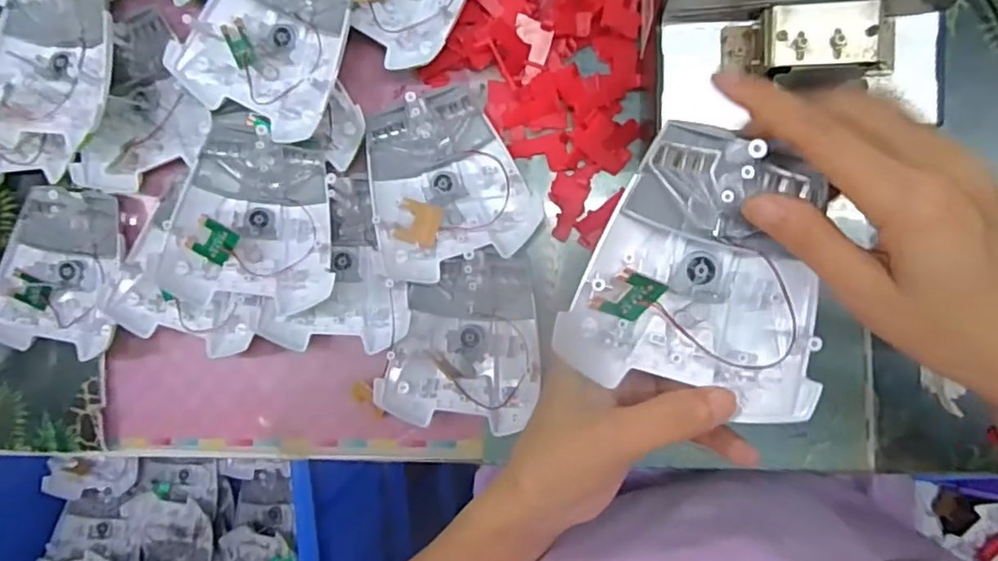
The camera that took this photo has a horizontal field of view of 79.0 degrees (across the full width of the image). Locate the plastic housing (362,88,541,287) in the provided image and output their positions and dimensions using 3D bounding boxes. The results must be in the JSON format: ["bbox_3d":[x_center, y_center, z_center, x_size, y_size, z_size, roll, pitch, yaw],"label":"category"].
[{"bbox_3d":[-0.035,-0.060,0.364,0.092,0.017,0.106,-20,90,8],"label":"plastic housing"}]

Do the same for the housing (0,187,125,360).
[{"bbox_3d":[-0.299,-0.007,0.410,0.100,0.022,0.110,8,93,7],"label":"housing"}]

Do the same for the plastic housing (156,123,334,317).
[{"bbox_3d":[-0.147,-0.037,0.367,0.092,0.025,0.103,6,83,-7],"label":"plastic housing"}]

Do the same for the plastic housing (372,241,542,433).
[{"bbox_3d":[-0.022,0.036,0.368,0.091,0.019,0.105,4,93,7],"label":"plastic housing"}]

